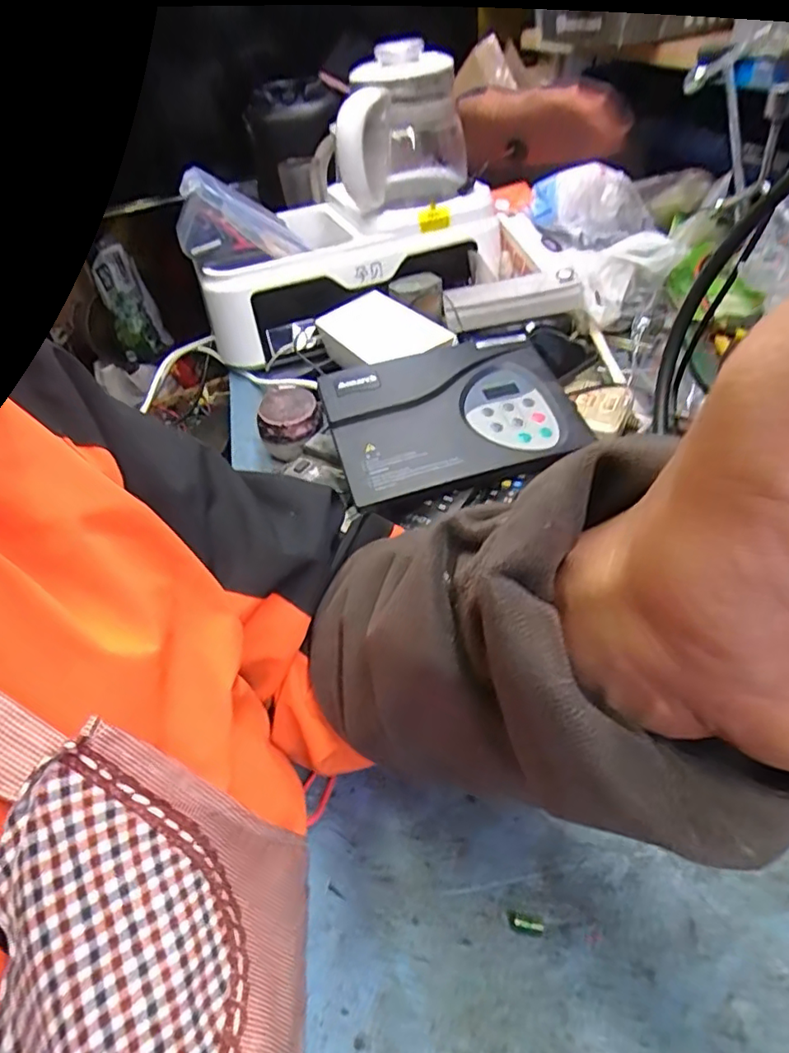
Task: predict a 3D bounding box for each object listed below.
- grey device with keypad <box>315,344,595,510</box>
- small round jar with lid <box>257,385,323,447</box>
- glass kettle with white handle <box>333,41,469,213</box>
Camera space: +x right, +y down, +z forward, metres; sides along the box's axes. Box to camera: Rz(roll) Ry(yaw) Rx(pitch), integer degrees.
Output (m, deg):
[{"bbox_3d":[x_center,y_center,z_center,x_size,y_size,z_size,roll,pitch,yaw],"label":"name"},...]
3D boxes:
[{"bbox_3d":[0.044,-0.085,0.496,0.197,0.048,0.144,-16,58,-9],"label":"grey device with keypad"},{"bbox_3d":[-0.102,-0.105,0.569,0.059,0.032,0.059,-10,61,-12],"label":"small round jar with lid"},{"bbox_3d":[0.011,-0.415,0.626,0.112,0.148,0.131,8,49,17],"label":"glass kettle with white handle"}]

